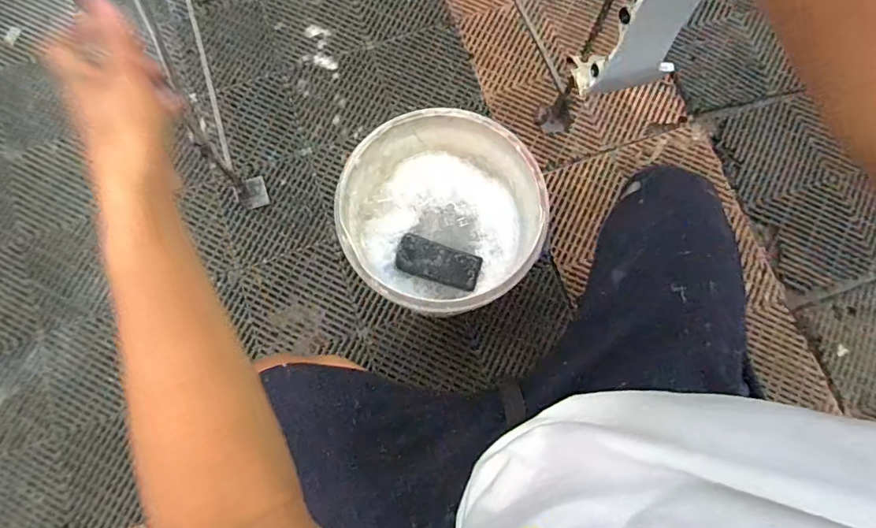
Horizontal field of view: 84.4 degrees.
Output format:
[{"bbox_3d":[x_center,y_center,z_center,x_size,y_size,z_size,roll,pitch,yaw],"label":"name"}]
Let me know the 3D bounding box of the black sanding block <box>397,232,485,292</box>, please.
[{"bbox_3d":[0.001,-0.003,0.808,0.142,0.033,0.062,19,79,3],"label":"black sanding block"}]

